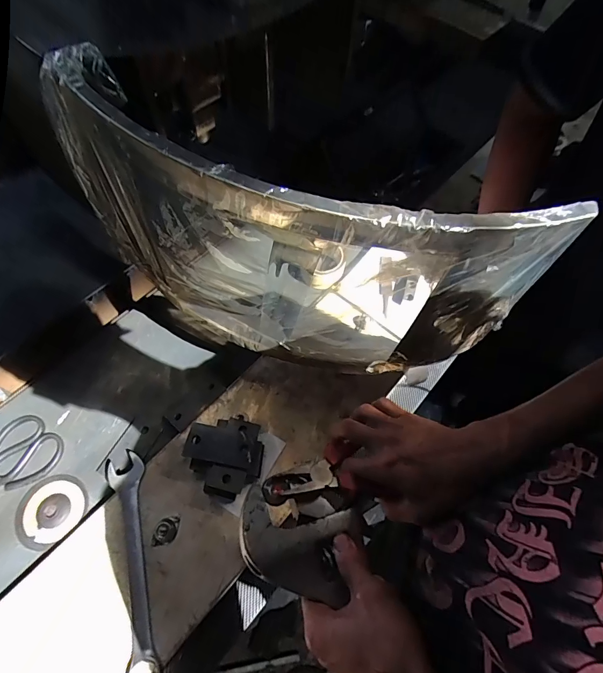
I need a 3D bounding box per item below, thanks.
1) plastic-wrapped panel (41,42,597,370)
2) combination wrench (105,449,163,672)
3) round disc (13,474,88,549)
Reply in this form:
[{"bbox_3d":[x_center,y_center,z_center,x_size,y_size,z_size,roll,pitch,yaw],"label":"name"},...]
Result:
[{"bbox_3d":[-0.005,-0.081,0.452,0.497,0.304,0.100,18,63,7],"label":"plastic-wrapped panel"},{"bbox_3d":[-0.231,0.304,0.519,0.053,0.022,0.290,-14,64,-10],"label":"combination wrench"},{"bbox_3d":[-0.371,0.255,0.563,0.097,0.004,0.089,1,62,-2],"label":"round disc"}]

